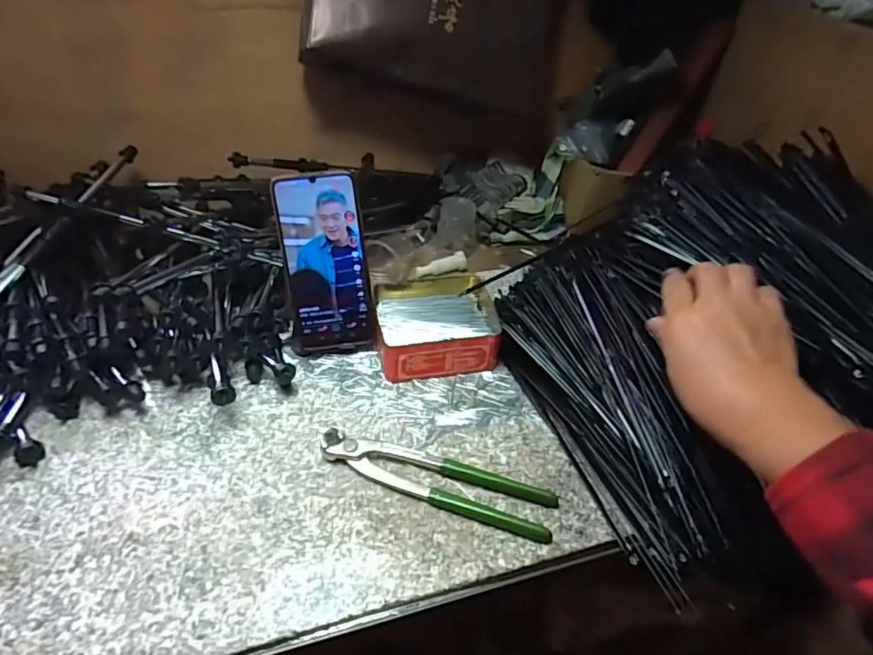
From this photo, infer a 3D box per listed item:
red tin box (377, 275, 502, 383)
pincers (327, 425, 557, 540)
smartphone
[{"bbox_3d":[0.000,-0.003,0.546,0.125,0.041,0.114,-4,44,-8],"label":"red tin box"},{"bbox_3d":[0.000,0.123,0.435,0.198,0.017,0.048,14,44,11],"label":"pincers"},{"bbox_3d":[-0.105,-0.058,0.500,0.079,0.170,0.011,-5,18,-4],"label":"smartphone"}]

